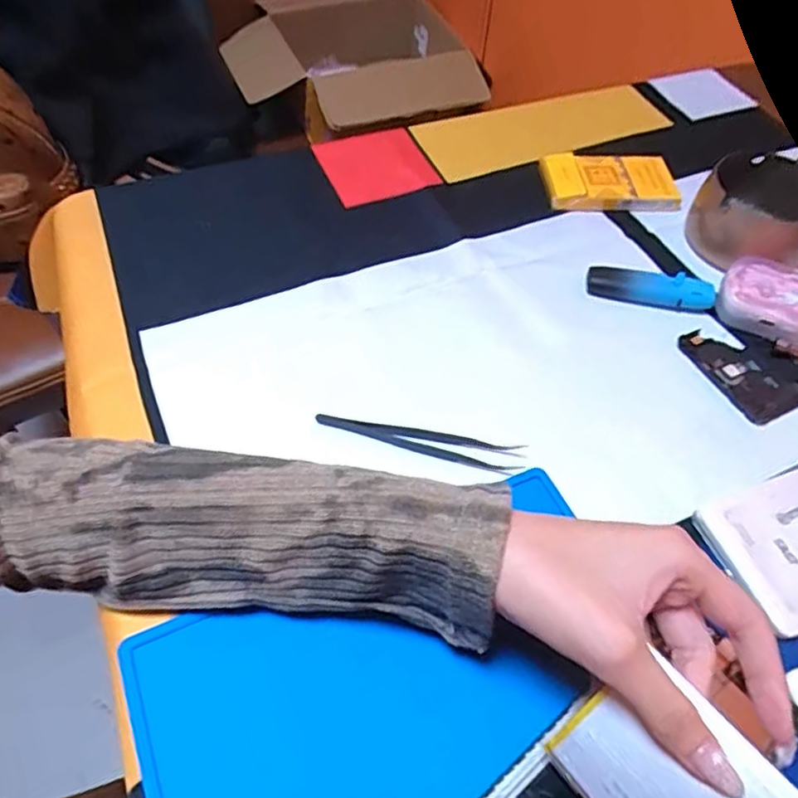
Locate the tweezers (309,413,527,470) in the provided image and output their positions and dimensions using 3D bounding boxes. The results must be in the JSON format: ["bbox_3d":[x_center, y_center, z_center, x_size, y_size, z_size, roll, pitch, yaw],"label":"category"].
[{"bbox_3d":[0.011,0.023,0.346,0.115,0.008,0.018,9,55,4],"label":"tweezers"}]

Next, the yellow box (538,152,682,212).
[{"bbox_3d":[0.165,-0.171,0.482,0.101,0.017,0.054,0,55,-3],"label":"yellow box"}]

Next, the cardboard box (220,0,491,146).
[{"bbox_3d":[-0.078,-0.576,1.017,0.382,0.116,0.259,-7,55,-7],"label":"cardboard box"}]

